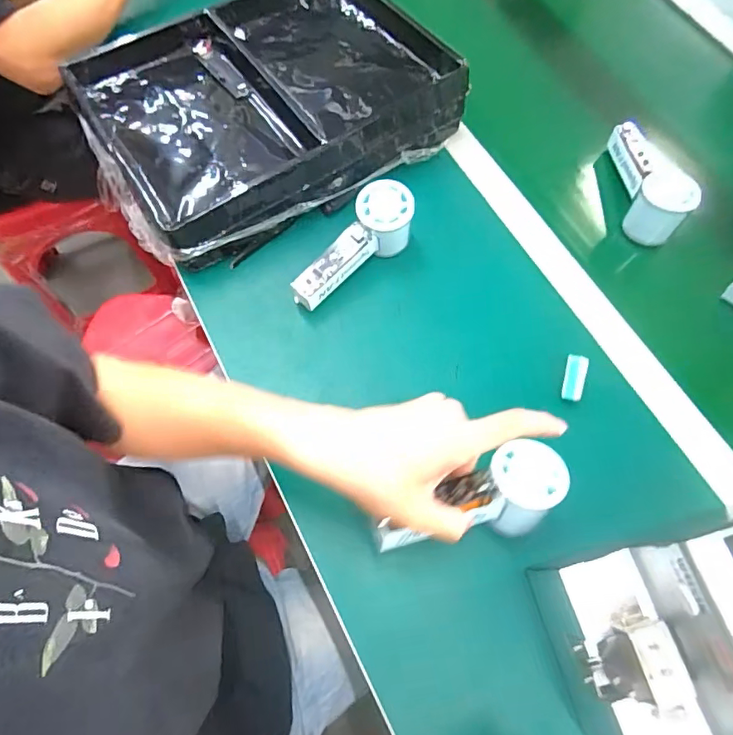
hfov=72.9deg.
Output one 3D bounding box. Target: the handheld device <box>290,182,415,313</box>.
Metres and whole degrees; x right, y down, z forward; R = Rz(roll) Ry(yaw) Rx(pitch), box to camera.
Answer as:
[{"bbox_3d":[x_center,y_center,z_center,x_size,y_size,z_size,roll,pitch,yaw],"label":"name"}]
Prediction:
[{"bbox_3d":[-0.011,-0.121,0.511,0.156,0.056,0.057,-45,75,-3],"label":"handheld device"}]

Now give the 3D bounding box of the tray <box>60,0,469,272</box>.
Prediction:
[{"bbox_3d":[-0.109,-0.308,0.581,0.394,0.081,0.298,-35,73,-15],"label":"tray"}]

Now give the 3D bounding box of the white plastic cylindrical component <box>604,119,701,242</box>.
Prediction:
[{"bbox_3d":[0.317,-0.215,0.557,0.053,0.053,0.148,3,67,0],"label":"white plastic cylindrical component"}]

